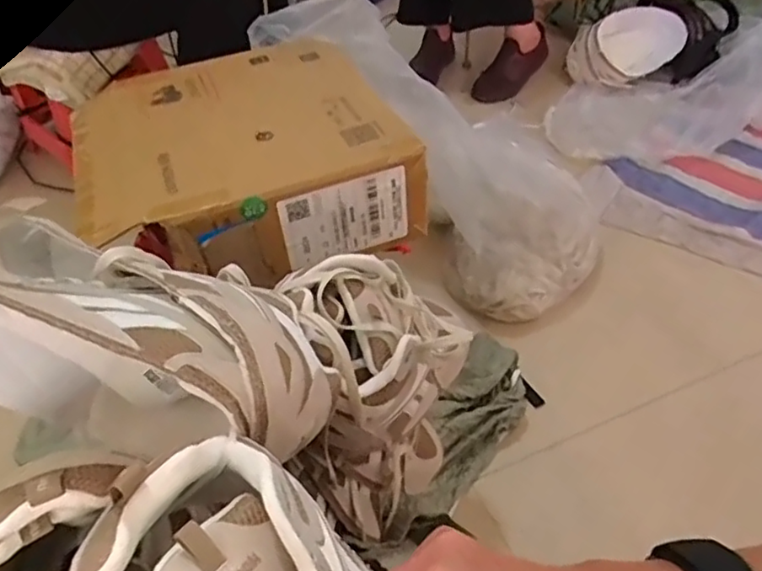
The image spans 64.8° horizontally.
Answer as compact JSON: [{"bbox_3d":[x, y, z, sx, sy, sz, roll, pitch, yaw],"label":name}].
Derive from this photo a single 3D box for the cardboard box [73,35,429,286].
[{"bbox_3d":[-0.189,-0.182,0.794,0.384,0.113,0.386,-17,48,-14],"label":"cardboard box"}]

